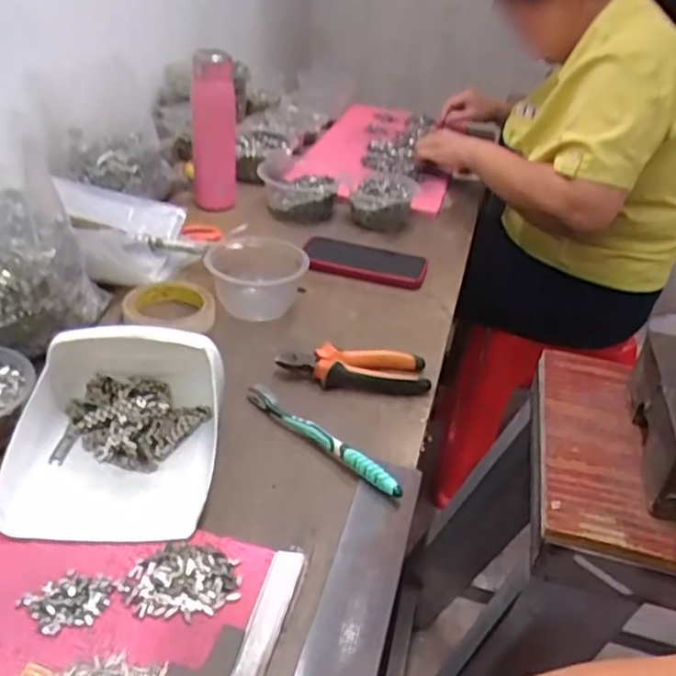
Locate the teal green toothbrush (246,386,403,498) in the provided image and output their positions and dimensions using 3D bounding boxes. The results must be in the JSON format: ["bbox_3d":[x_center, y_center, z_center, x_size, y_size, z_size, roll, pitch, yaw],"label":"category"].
[{"bbox_3d":[-0.015,0.084,0.581,0.183,0.018,0.018,31,41,31],"label":"teal green toothbrush"}]

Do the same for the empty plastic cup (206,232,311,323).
[{"bbox_3d":[-0.105,-0.083,0.772,0.123,0.053,0.126,5,34,-3],"label":"empty plastic cup"}]

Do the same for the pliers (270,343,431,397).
[{"bbox_3d":[0.016,0.027,0.667,0.148,0.021,0.054,5,34,-3],"label":"pliers"}]

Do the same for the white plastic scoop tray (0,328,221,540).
[{"bbox_3d":[-0.175,0.061,0.527,0.155,0.077,0.184,3,34,-6],"label":"white plastic scoop tray"}]

